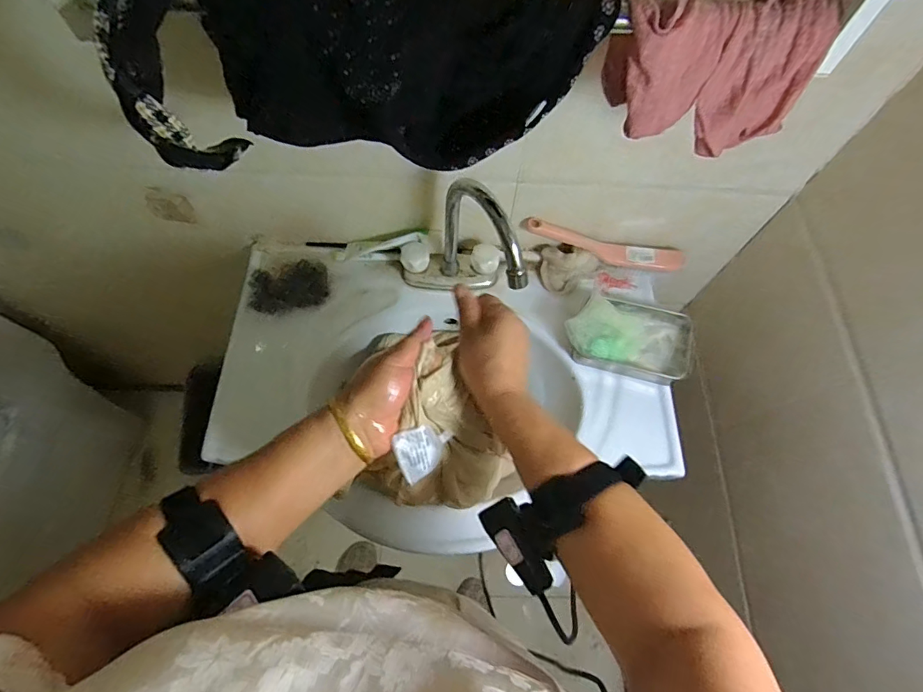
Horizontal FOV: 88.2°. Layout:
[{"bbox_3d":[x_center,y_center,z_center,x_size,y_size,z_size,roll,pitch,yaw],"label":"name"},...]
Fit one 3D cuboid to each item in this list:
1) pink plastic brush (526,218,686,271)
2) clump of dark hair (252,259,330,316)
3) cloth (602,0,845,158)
[{"bbox_3d":[0.211,-0.140,0.705,0.235,0.069,0.033,6,67,1],"label":"pink plastic brush"},{"bbox_3d":[-0.248,-0.083,0.679,0.112,0.034,0.065,-10,67,-6],"label":"clump of dark hair"},{"bbox_3d":[0.179,-0.201,0.350,0.139,0.093,0.047,11,67,3],"label":"cloth"}]

